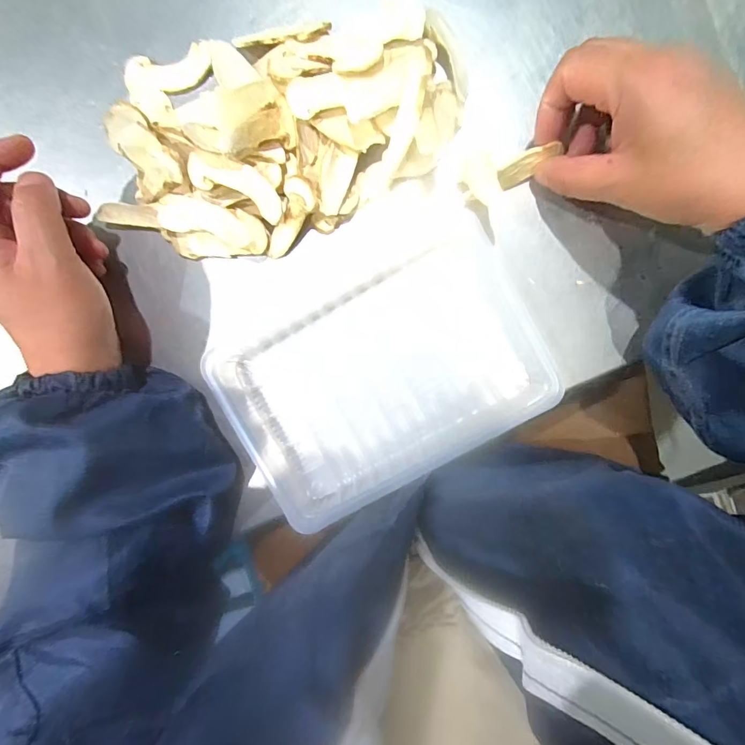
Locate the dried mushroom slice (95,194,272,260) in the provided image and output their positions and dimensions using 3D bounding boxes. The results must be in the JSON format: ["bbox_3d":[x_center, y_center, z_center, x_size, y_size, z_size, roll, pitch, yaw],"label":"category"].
[{"bbox_3d":[-0.132,-0.102,0.291,0.116,0.021,0.035,14,96,1],"label":"dried mushroom slice"}]

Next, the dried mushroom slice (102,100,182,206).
[{"bbox_3d":[-0.144,-0.142,0.272,0.052,0.016,0.052,14,140,12],"label":"dried mushroom slice"}]

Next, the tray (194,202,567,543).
[{"bbox_3d":[0.009,0.004,0.293,0.215,0.022,0.140,-27,94,4],"label":"tray"}]

